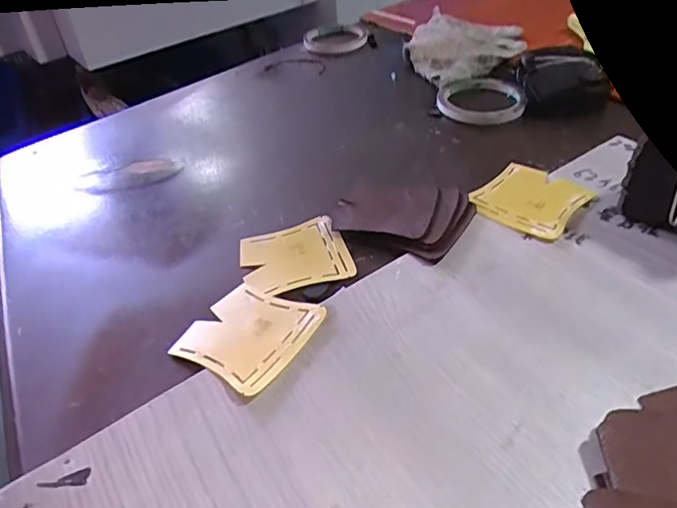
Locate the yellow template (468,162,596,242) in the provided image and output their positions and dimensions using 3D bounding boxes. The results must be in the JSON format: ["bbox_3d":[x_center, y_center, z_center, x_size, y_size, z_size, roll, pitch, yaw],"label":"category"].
[{"bbox_3d":[0.153,-0.044,0.431,0.074,0.004,0.084,29,48,32],"label":"yellow template"}]

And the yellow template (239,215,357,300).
[{"bbox_3d":[-0.033,0.002,0.402,0.077,0.004,0.068,-15,44,-10],"label":"yellow template"}]

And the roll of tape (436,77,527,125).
[{"bbox_3d":[0.152,-0.169,0.584,0.089,0.011,0.090,0,41,5],"label":"roll of tape"}]

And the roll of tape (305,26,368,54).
[{"bbox_3d":[-0.010,-0.290,0.728,0.080,0.019,0.080,-3,41,2],"label":"roll of tape"}]

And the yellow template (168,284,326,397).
[{"bbox_3d":[-0.060,0.051,0.352,0.077,0.005,0.073,17,46,34],"label":"yellow template"}]

